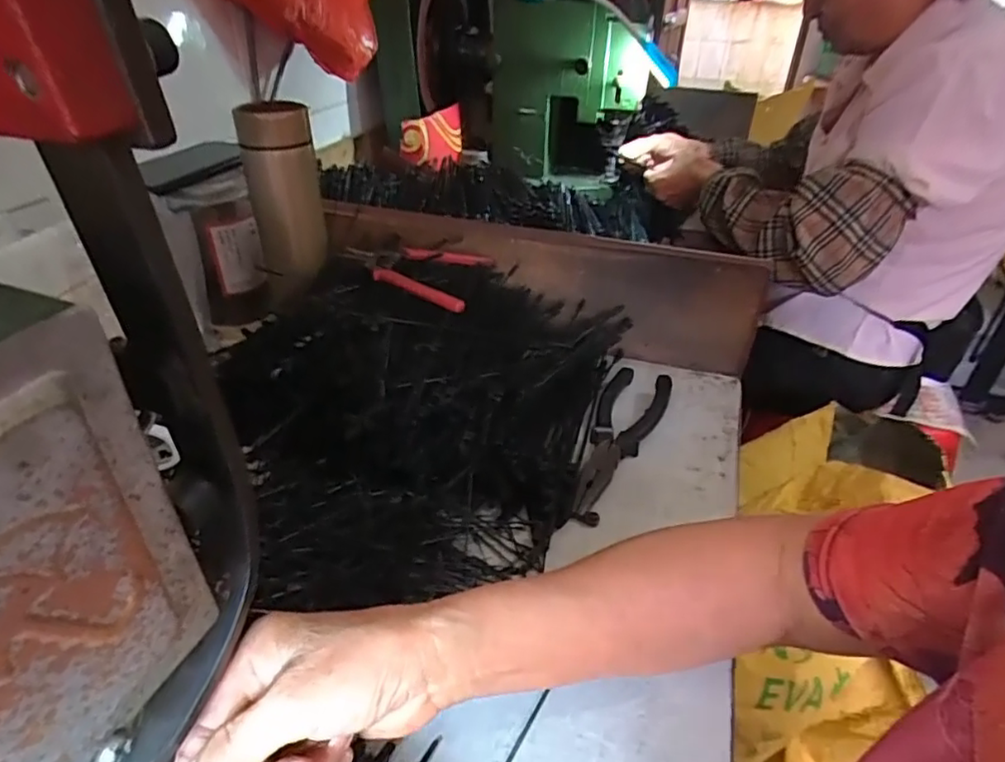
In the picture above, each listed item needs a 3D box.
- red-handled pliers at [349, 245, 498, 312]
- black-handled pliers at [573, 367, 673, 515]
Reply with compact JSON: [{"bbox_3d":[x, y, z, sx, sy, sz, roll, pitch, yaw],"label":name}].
[{"bbox_3d":[-0.085,-0.105,0.559,0.131,0.013,0.111,9,35,10],"label":"red-handled pliers"},{"bbox_3d":[0.093,0.043,0.497,0.051,0.021,0.174,18,38,22],"label":"black-handled pliers"}]

